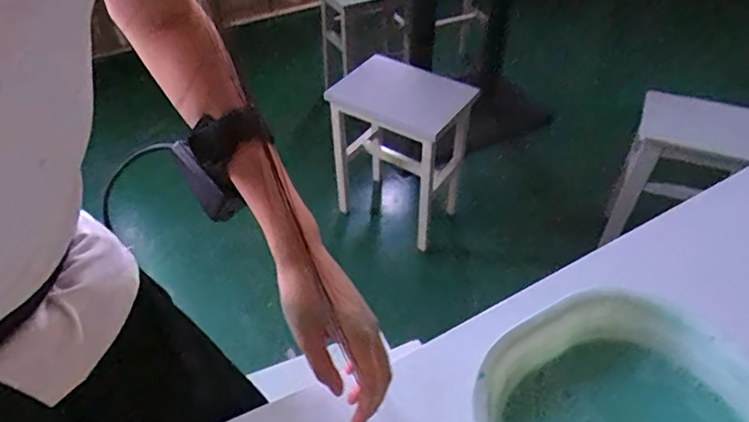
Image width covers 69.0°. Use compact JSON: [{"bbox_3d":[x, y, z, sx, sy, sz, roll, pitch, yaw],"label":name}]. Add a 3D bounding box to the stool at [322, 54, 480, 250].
[{"bbox_3d":[0.068,-0.172,1.516,0.328,0.396,0.274,20,48,20],"label":"stool"}]

